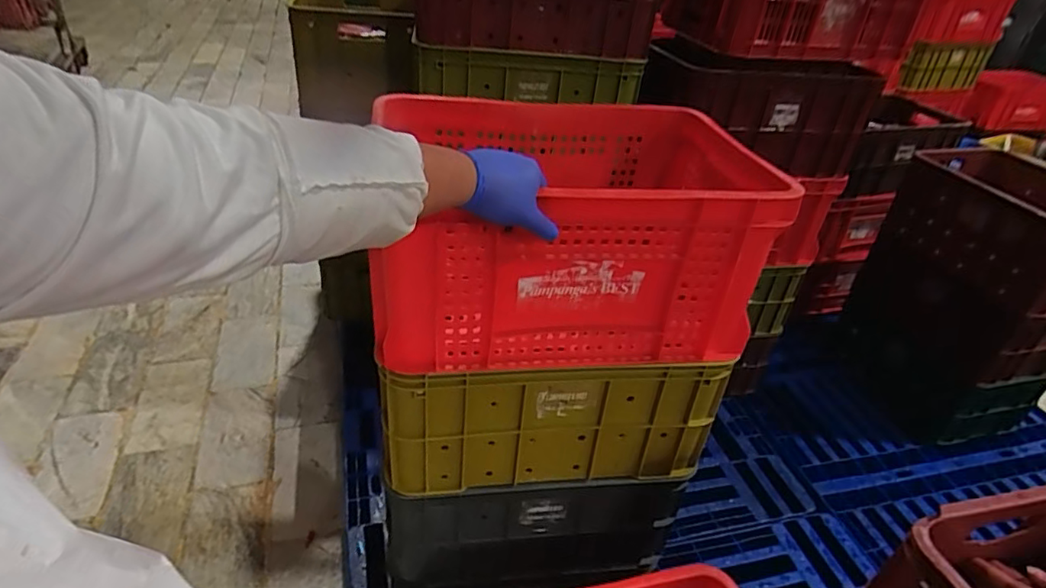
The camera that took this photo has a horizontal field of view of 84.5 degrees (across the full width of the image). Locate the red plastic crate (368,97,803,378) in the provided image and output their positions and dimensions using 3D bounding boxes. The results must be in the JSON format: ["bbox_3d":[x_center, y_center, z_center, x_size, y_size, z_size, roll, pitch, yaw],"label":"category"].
[{"bbox_3d":[0.072,-0.109,0.844,0.545,0.240,0.372,-2,36,-10],"label":"red plastic crate"}]

